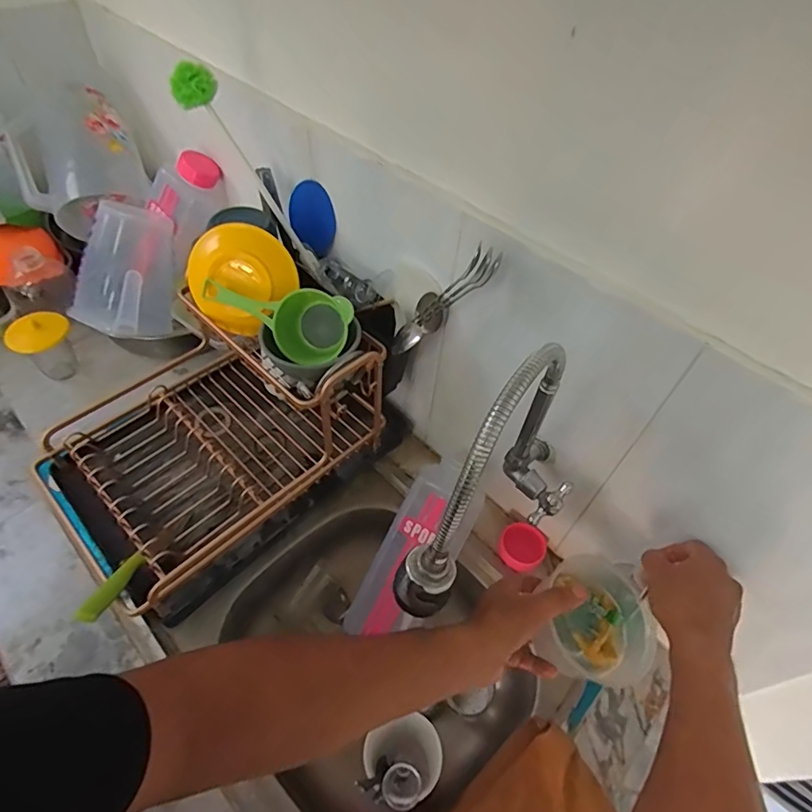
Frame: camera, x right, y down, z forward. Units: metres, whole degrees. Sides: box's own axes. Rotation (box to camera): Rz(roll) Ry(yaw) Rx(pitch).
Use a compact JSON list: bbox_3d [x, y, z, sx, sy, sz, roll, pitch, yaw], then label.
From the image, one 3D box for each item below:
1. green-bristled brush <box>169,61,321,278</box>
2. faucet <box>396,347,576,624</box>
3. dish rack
[{"bbox_3d":[-0.185,-0.282,0.618,0.038,0.269,0.045,-12,45,27],"label":"green-bristled brush"},{"bbox_3d":[0.097,0.062,0.442,0.068,0.241,0.263,39,58,23],"label":"faucet"},{"bbox_3d":[-0.271,0.032,0.649,0.321,0.226,0.381,33,56,20],"label":"dish rack"}]

